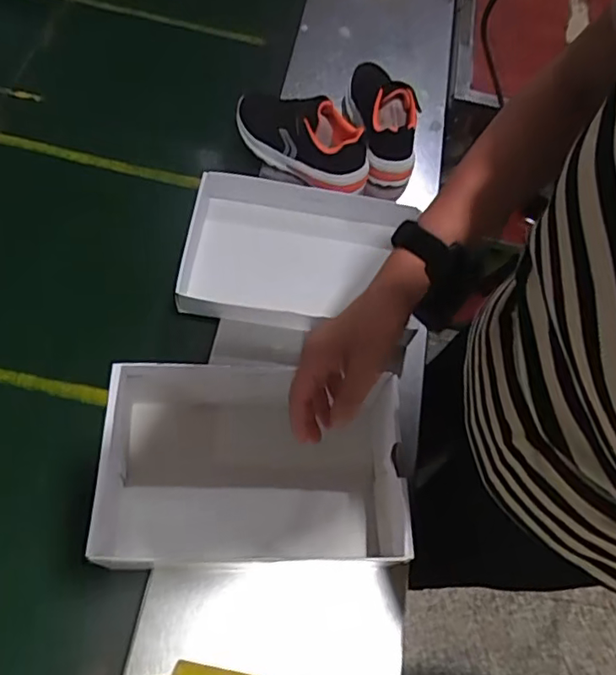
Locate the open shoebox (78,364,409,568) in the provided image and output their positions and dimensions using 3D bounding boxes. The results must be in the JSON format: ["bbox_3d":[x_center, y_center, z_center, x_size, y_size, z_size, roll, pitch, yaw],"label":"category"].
[{"bbox_3d":[-0.068,0.122,0.608,0.312,0.115,0.212,3,64,-6],"label":"open shoebox"}]

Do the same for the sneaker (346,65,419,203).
[{"bbox_3d":[0.108,-0.336,0.846,0.080,0.113,0.211,-2,65,-8],"label":"sneaker"}]

